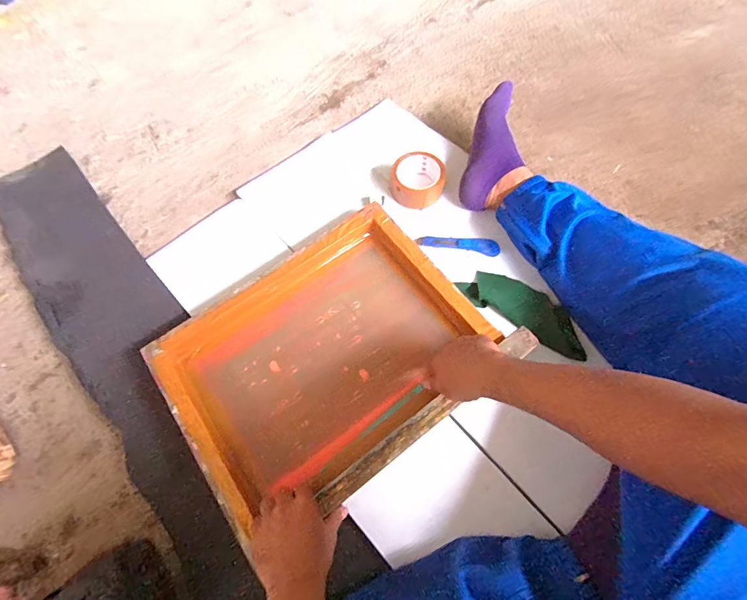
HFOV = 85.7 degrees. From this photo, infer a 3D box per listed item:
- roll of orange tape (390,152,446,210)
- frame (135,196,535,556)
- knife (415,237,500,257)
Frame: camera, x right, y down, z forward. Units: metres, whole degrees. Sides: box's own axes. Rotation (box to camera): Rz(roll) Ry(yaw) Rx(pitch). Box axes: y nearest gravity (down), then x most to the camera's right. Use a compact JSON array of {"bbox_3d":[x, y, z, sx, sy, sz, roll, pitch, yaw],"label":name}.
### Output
[{"bbox_3d":[0.084,-0.230,0.762,0.102,0.050,0.096,-1,69,2],"label":"roll of orange tape"},{"bbox_3d":[-0.069,0.085,0.626,0.452,0.068,0.357,-35,71,-10],"label":"frame"},{"bbox_3d":[0.153,-0.104,0.729,0.144,0.010,0.032,11,70,7],"label":"knife"}]

